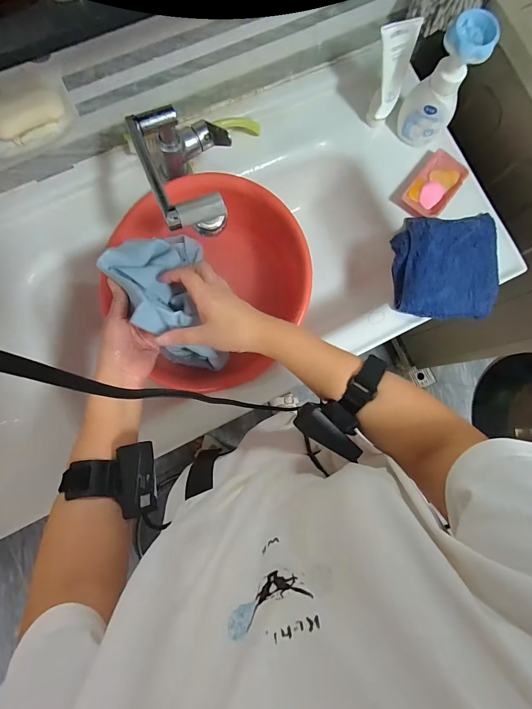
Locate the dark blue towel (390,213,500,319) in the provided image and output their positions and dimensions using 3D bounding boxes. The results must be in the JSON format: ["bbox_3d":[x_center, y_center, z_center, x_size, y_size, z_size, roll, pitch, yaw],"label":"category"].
[{"bbox_3d":[0.329,-0.159,0.628,0.181,0.033,0.187,1,83,-3],"label":"dark blue towel"}]

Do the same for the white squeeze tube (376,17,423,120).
[{"bbox_3d":[0.212,-0.470,0.576,0.047,0.137,0.027,-22,63,-6],"label":"white squeeze tube"}]

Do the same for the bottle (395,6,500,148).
[{"bbox_3d":[0.289,-0.440,0.565,0.083,0.183,0.068,35,82,1],"label":"bottle"}]

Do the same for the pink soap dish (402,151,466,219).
[{"bbox_3d":[0.309,-0.308,0.634,0.074,0.031,0.114,37,82,2],"label":"pink soap dish"}]

